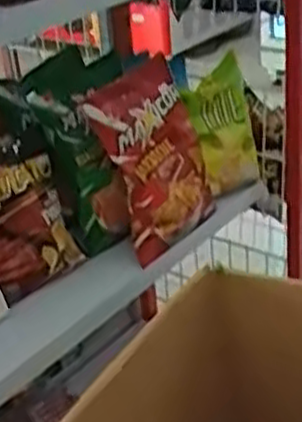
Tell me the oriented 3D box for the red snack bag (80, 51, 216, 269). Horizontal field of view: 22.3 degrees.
[{"bbox_3d":[0.007,-0.078,1.104,0.166,0.255,0.088,-25,12,-29],"label":"red snack bag"}]

